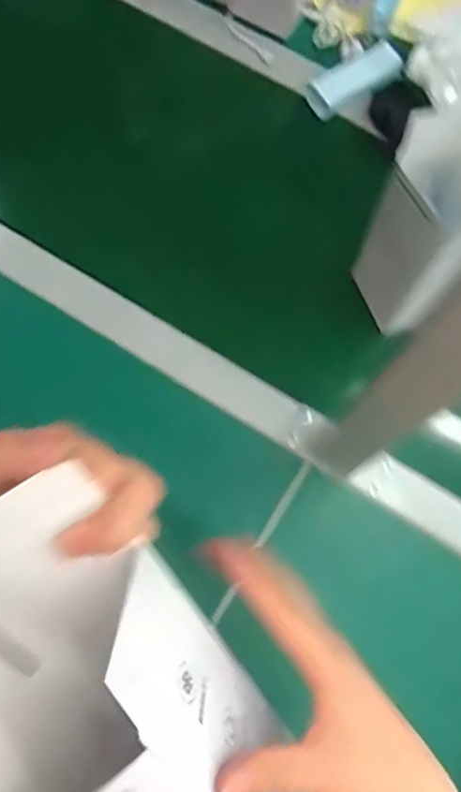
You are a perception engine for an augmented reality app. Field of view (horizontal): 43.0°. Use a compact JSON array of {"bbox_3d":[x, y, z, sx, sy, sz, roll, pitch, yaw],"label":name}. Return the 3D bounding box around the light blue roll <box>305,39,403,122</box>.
[{"bbox_3d":[0.135,-0.344,0.630,0.126,0.019,0.047,-33,78,-10],"label":"light blue roll"}]

